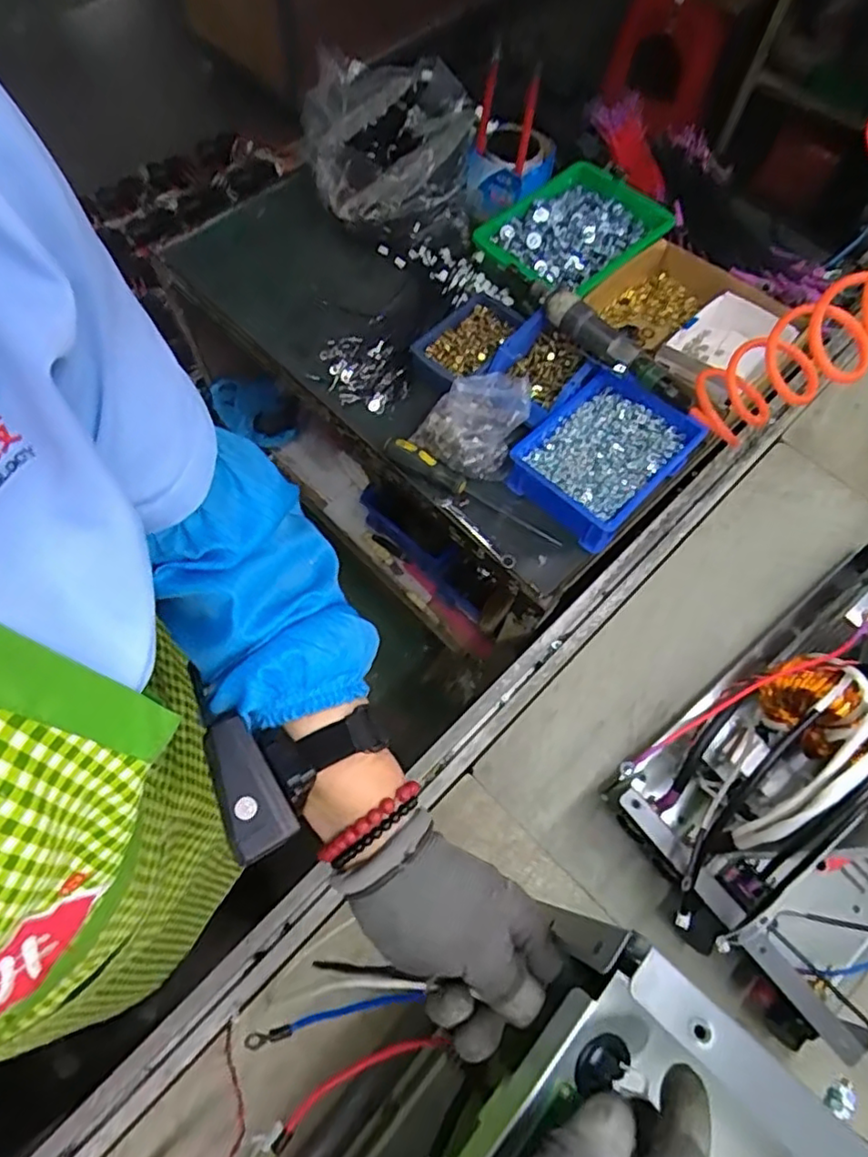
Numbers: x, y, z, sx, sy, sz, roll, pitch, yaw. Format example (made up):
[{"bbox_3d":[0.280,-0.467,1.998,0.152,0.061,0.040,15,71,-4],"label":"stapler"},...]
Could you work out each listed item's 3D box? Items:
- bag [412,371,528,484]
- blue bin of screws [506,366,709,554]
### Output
[{"bbox_3d":[0.048,-0.197,0.763,0.122,0.065,0.134,19,66,7],"label":"bag"},{"bbox_3d":[0.197,-0.144,0.754,0.153,0.087,0.182,42,71,16],"label":"blue bin of screws"}]

